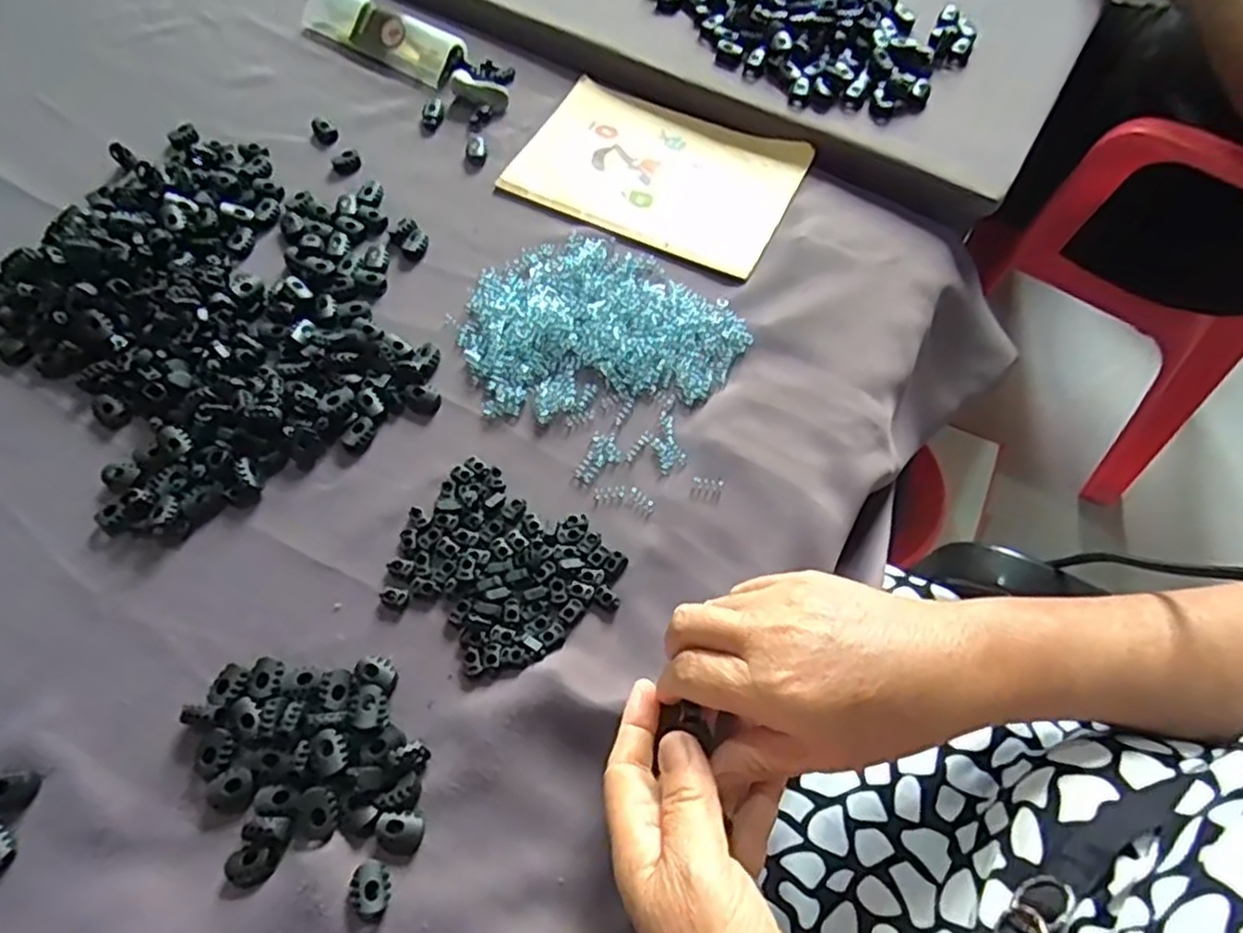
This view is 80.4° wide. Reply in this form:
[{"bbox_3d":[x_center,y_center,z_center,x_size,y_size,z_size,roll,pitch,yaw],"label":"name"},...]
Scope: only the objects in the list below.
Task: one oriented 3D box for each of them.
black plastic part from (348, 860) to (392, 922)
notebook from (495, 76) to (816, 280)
[{"bbox_3d":[-0.113,0.190,0.330,0.017,0.010,0.023,-5,62,-3],"label":"black plastic part"},{"bbox_3d":[0.029,-0.230,0.570,0.204,0.013,0.139,25,64,12],"label":"notebook"}]

